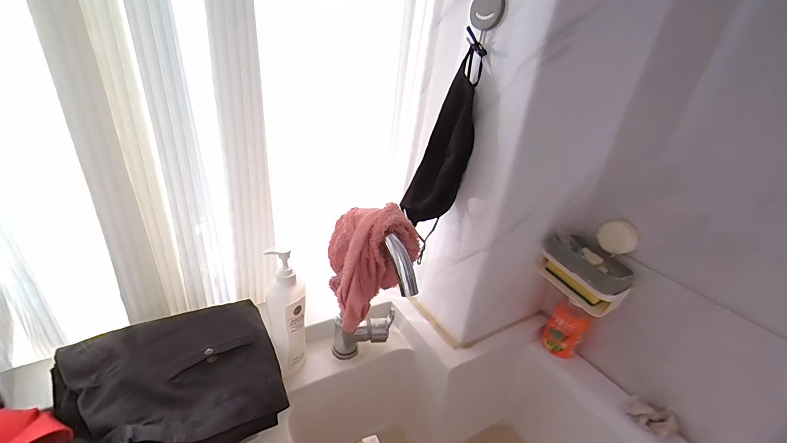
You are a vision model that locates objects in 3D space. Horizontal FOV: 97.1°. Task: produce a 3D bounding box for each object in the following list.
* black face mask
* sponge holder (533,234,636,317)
[{"bbox_3d":[0.075,-0.105,0.554,0.079,0.307,0.063,-11,34,-32],"label":"black face mask"},{"bbox_3d":[0.331,0.086,0.600,0.090,0.082,0.136,-8,32,-27],"label":"sponge holder"}]

